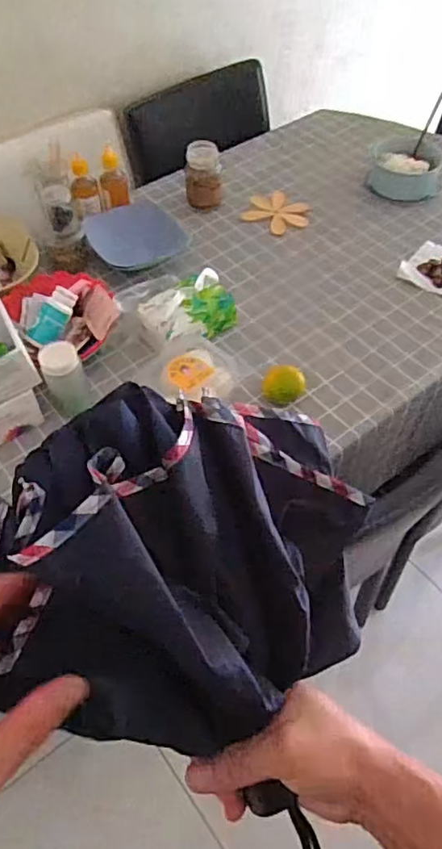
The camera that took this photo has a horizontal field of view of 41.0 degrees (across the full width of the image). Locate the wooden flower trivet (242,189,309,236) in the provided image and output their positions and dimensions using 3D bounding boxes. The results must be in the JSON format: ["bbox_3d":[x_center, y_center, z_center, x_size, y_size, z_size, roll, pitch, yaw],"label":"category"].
[{"bbox_3d":[0.117,-0.461,1.277,0.126,0.004,0.140,-37,62,-24],"label":"wooden flower trivet"}]

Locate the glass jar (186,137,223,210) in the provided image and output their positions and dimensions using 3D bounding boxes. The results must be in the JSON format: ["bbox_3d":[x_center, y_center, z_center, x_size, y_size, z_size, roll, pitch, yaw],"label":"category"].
[{"bbox_3d":[-0.037,-0.526,1.255,0.082,0.119,0.069,-1,53,-1],"label":"glass jar"}]

